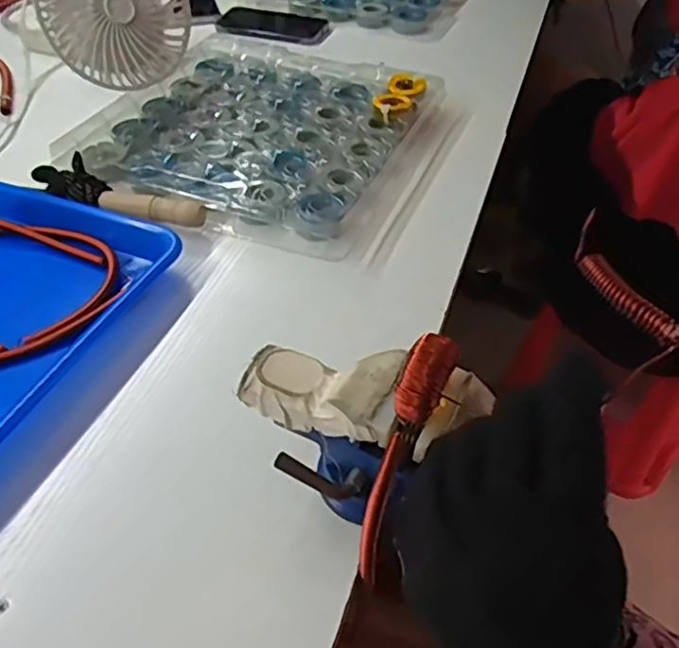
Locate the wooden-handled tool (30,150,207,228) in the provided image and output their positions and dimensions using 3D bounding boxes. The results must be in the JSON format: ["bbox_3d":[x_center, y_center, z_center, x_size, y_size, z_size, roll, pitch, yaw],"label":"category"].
[{"bbox_3d":[-0.194,-0.116,0.543,0.158,0.023,0.038,13,48,11],"label":"wooden-handled tool"}]

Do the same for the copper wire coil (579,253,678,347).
[{"bbox_3d":[0.095,-0.009,0.208,0.007,0.007,0.042,-16,48,-18],"label":"copper wire coil"}]

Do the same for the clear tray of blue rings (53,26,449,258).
[{"bbox_3d":[-0.079,-0.210,0.642,0.297,0.028,0.306,18,49,15],"label":"clear tray of blue rings"}]

